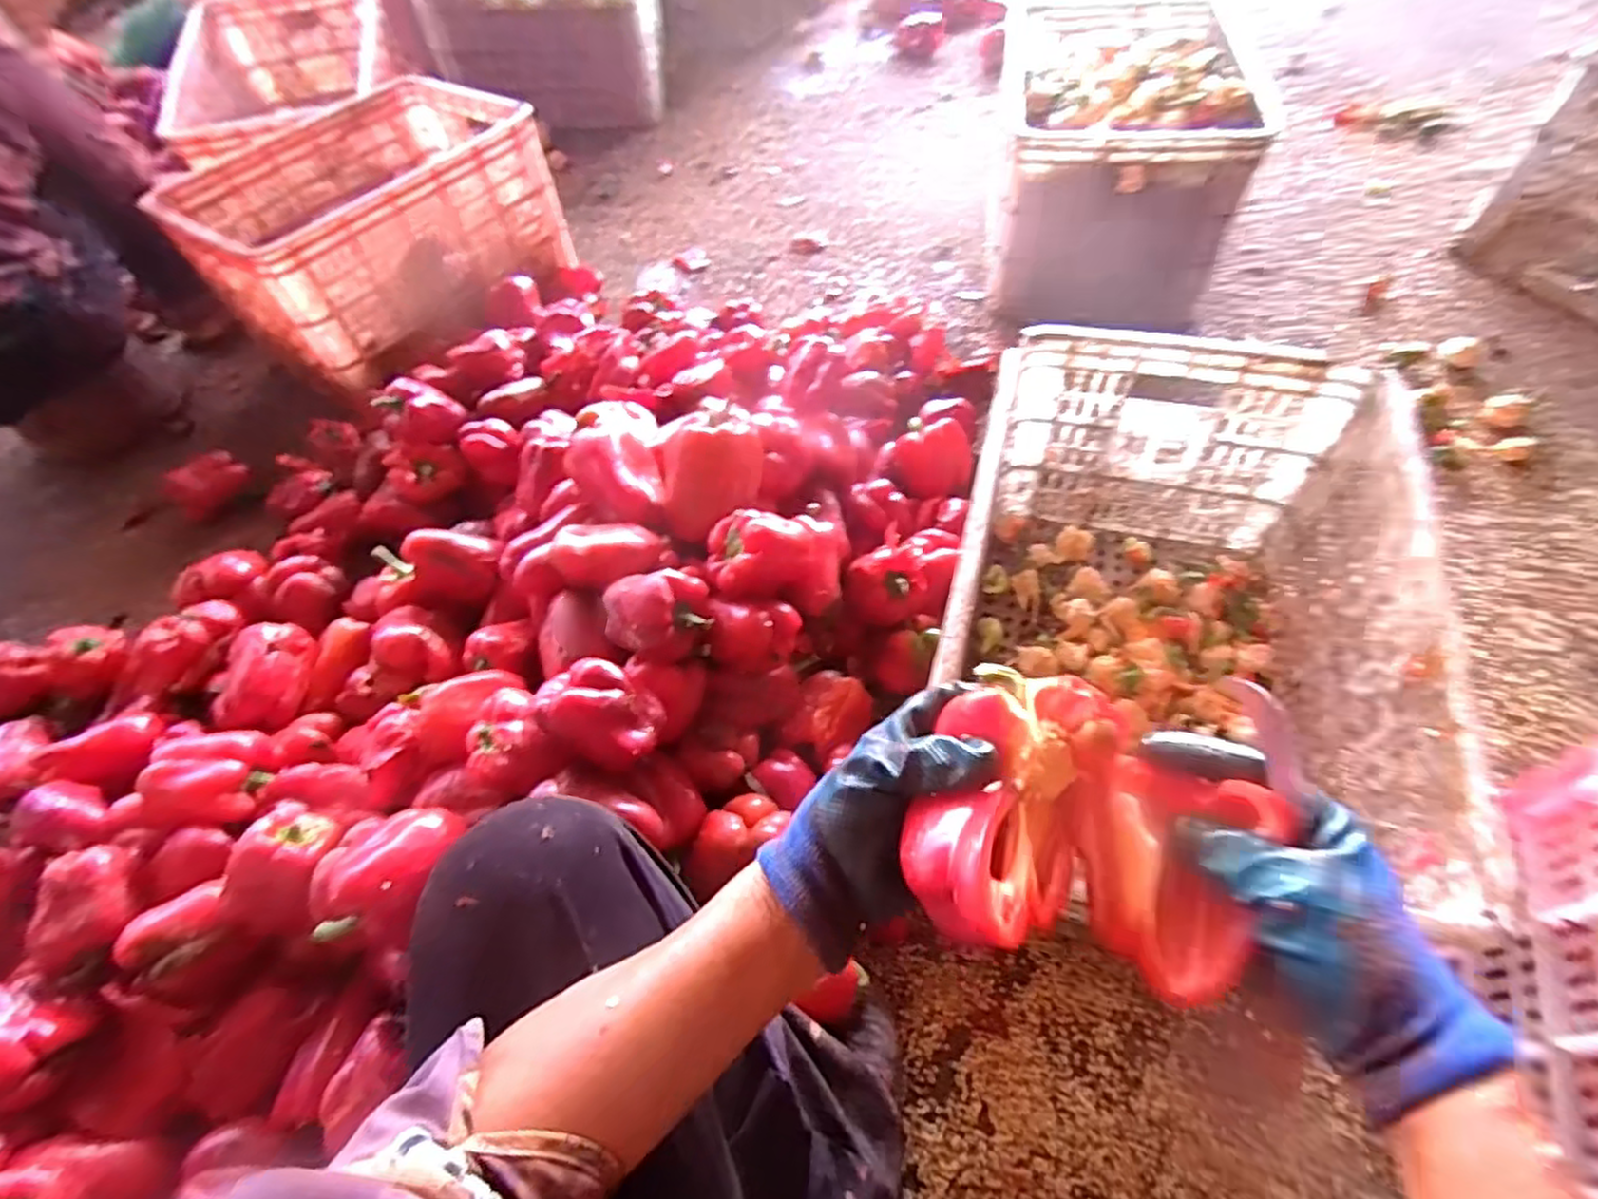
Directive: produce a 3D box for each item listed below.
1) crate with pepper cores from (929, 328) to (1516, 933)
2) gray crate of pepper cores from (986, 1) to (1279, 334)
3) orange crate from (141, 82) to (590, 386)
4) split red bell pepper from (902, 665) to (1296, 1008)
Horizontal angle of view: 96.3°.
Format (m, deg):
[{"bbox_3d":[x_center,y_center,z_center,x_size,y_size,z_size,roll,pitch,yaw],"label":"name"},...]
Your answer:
[{"bbox_3d":[0.325,0.027,0.687,0.350,0.281,0.511,13,58,12],"label":"crate with pepper cores"},{"bbox_3d":[0.501,-0.741,1.192,0.328,0.277,0.524,5,56,8],"label":"gray crate of pepper cores"},{"bbox_3d":[-0.677,-0.608,1.169,0.362,0.216,0.507,32,64,23],"label":"orange crate"},{"bbox_3d":[0.136,0.109,0.338,0.147,0.055,0.134,17,59,14],"label":"split red bell pepper"}]

